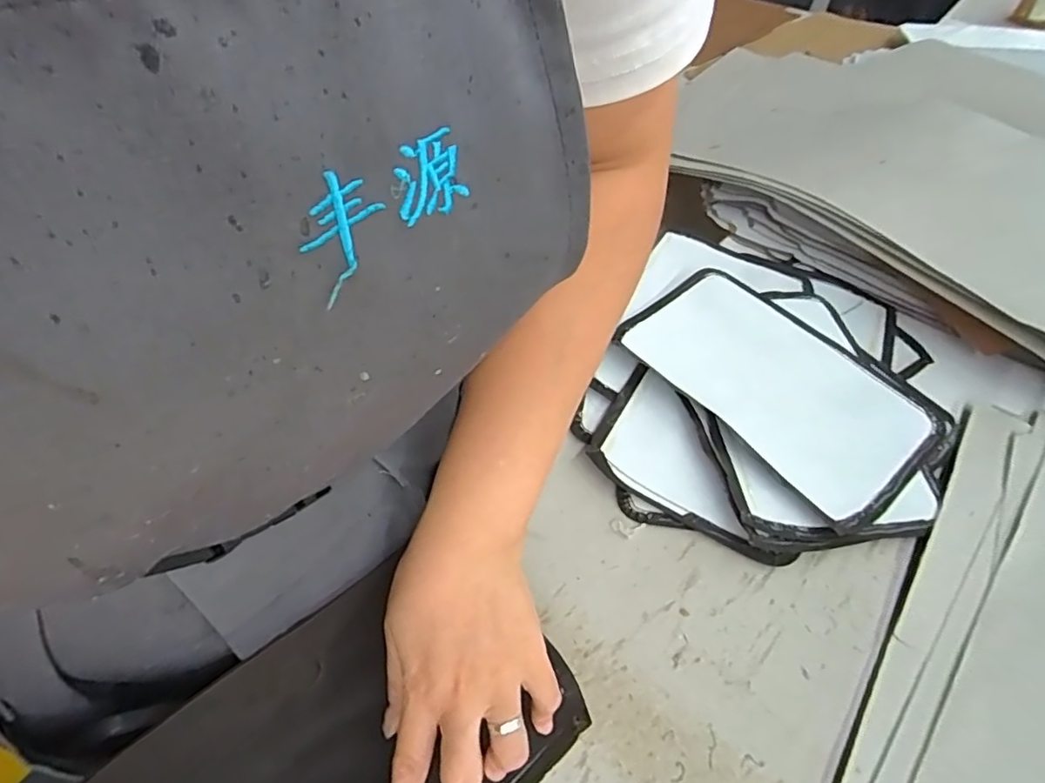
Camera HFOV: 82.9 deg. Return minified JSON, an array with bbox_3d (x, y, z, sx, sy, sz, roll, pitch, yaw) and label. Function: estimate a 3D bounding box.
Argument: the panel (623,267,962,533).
[{"bbox_3d":[0.195,-0.013,0.452,0.149,0.015,0.220,-30,61,-28],"label":"panel"}]

